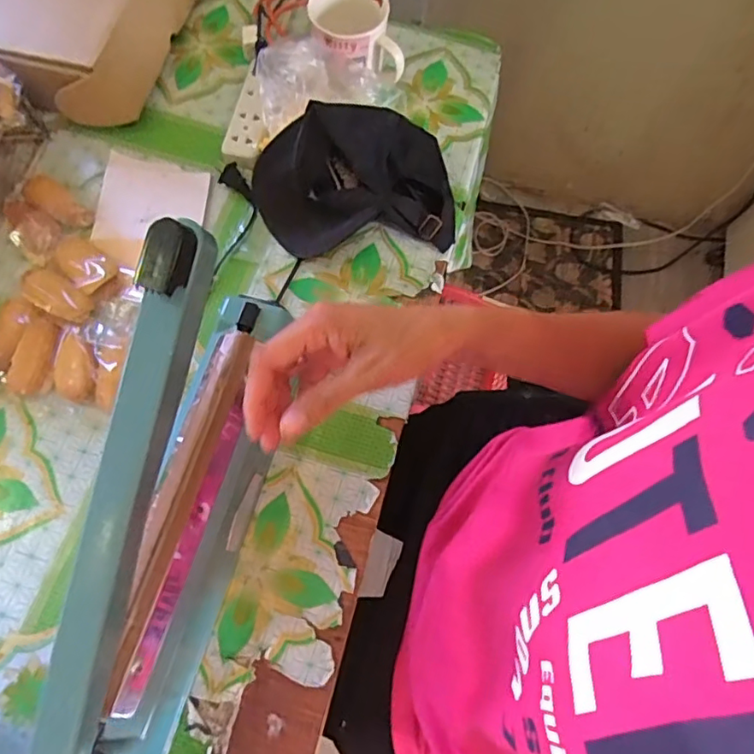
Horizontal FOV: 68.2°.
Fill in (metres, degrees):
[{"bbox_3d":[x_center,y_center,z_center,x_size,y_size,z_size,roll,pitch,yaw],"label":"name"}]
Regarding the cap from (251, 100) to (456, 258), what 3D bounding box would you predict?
[{"bbox_3d":[-0.029,-0.220,0.607,0.214,0.063,0.160,-4,71,-5],"label":"cap"}]

